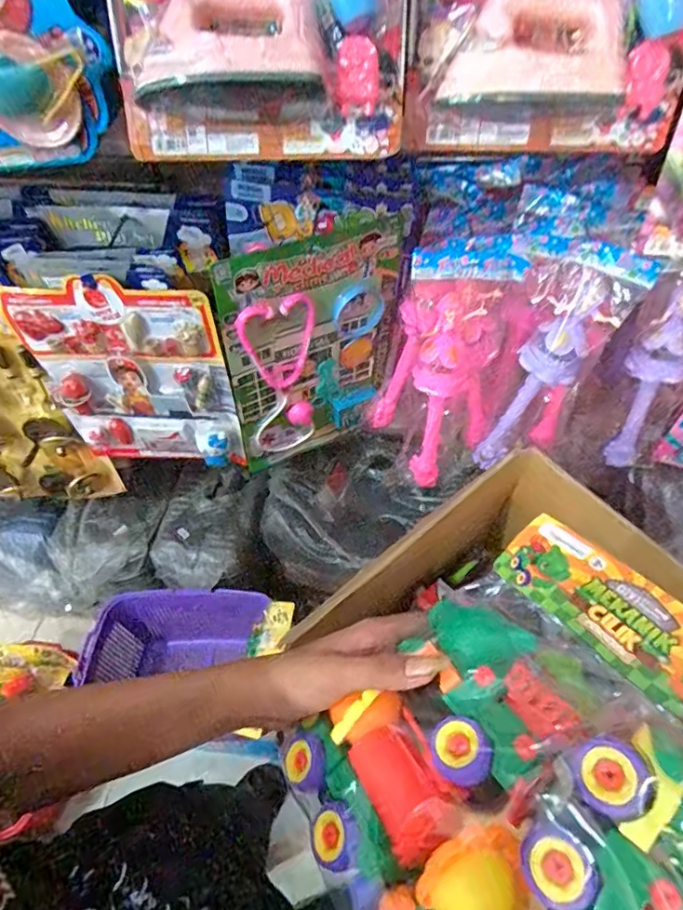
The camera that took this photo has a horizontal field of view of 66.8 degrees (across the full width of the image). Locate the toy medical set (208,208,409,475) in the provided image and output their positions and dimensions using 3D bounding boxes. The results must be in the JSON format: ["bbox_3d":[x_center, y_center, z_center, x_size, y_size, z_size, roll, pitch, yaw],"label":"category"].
[{"bbox_3d":[-0.034,-0.154,0.830,0.284,0.409,0.051,-25,55,-16],"label":"toy medical set"}]

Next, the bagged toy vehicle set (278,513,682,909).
[{"bbox_3d":[0.114,0.178,0.284,0.262,0.048,0.246,-36,41,-8],"label":"bagged toy vehicle set"}]

